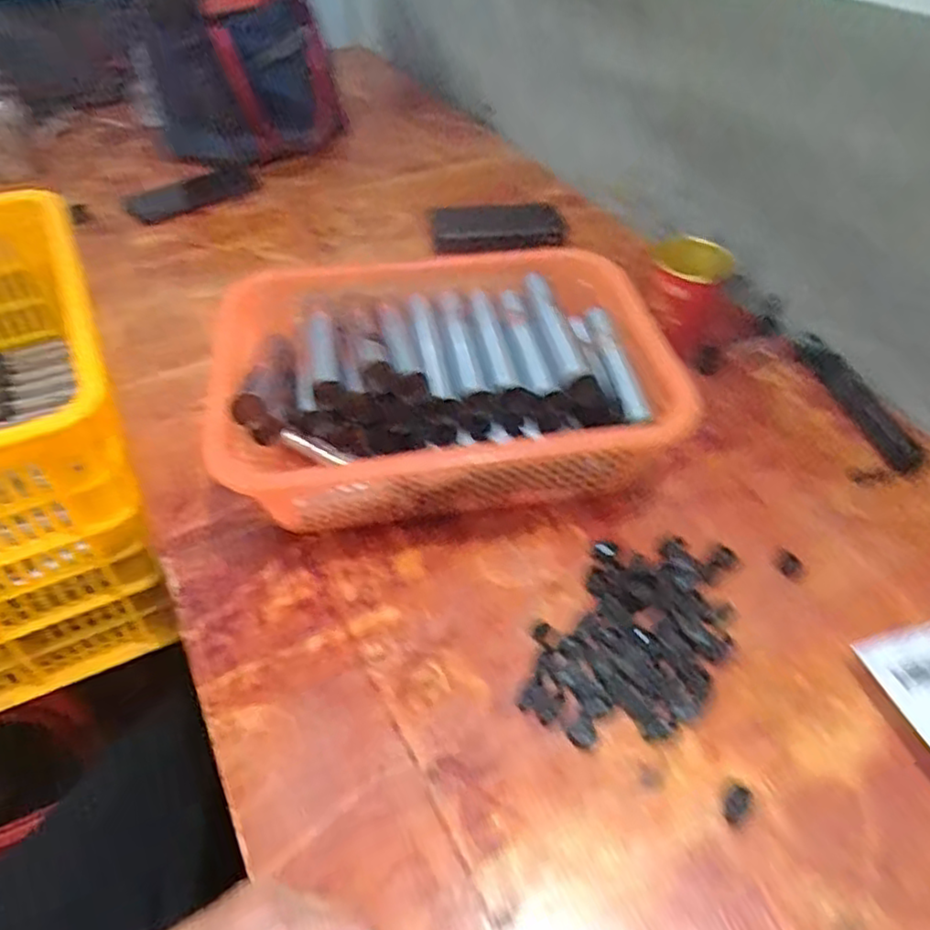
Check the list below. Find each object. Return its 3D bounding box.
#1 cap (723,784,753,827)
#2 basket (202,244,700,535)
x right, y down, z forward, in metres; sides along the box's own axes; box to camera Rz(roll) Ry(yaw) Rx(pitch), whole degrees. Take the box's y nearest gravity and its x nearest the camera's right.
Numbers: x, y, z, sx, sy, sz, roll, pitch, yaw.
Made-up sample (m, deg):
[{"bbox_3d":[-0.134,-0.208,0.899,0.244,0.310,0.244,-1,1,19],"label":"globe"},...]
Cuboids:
[{"bbox_3d":[0.150,0.186,0.385,0.013,0.004,0.024,20,50,20],"label":"cap"},{"bbox_3d":[-0.032,-0.062,0.573,0.347,0.099,0.254,-7,47,-5],"label":"basket"}]

